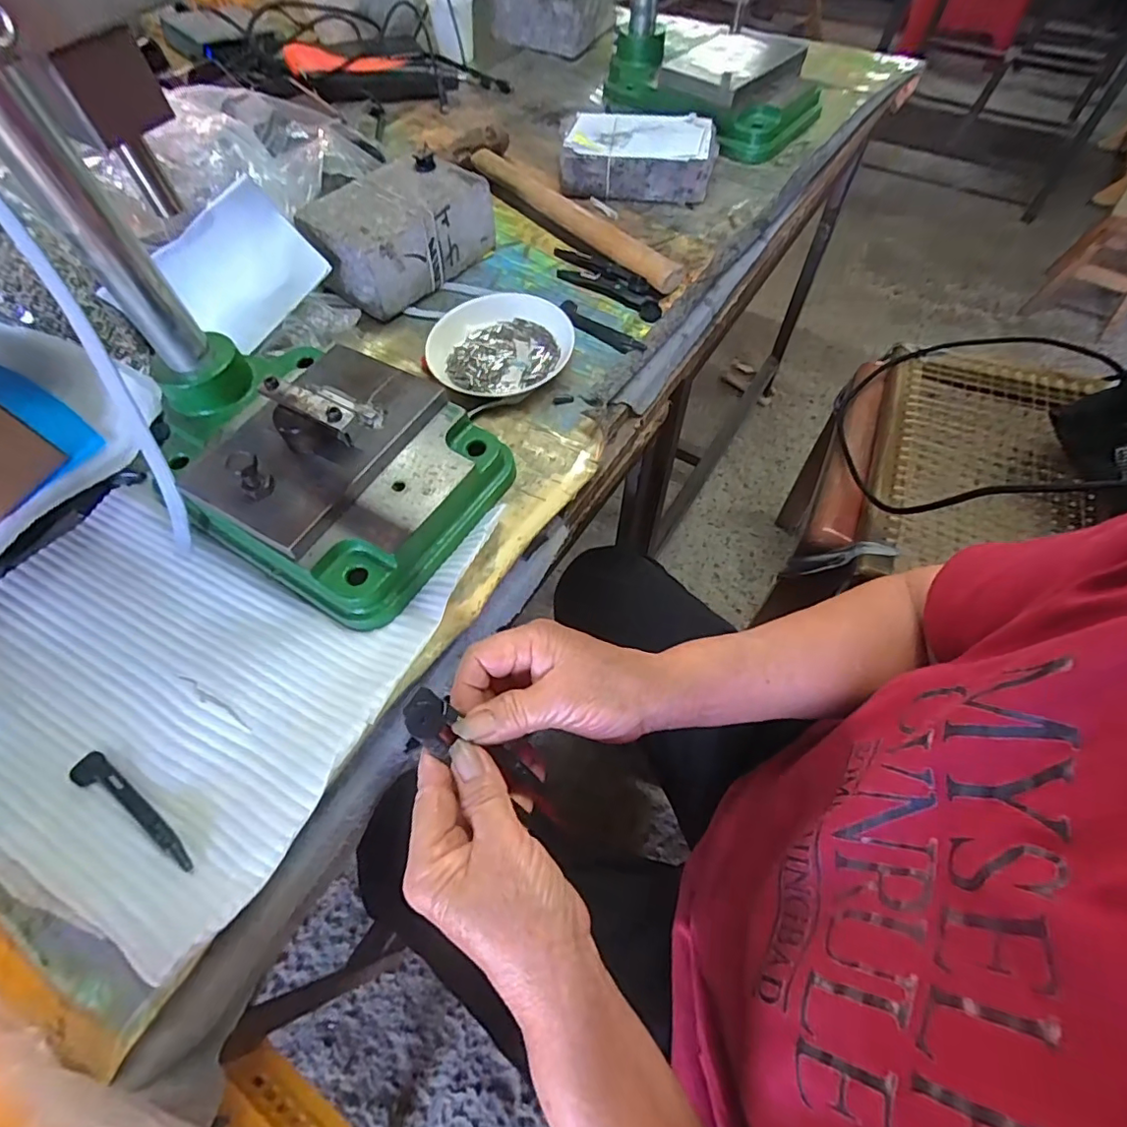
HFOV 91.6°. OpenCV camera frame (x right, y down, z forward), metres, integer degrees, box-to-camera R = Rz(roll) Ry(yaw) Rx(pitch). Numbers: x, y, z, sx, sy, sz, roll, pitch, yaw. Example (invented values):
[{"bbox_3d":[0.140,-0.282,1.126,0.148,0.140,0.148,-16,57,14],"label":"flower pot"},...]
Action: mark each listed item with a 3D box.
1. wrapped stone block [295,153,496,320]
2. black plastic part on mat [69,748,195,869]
[{"bbox_3d":[-0.149,-0.301,0.497,0.100,0.064,0.147,34,66,19],"label":"wrapped stone block"},{"bbox_3d":[-0.226,0.129,0.287,0.097,0.006,0.015,28,64,16],"label":"black plastic part on mat"}]

